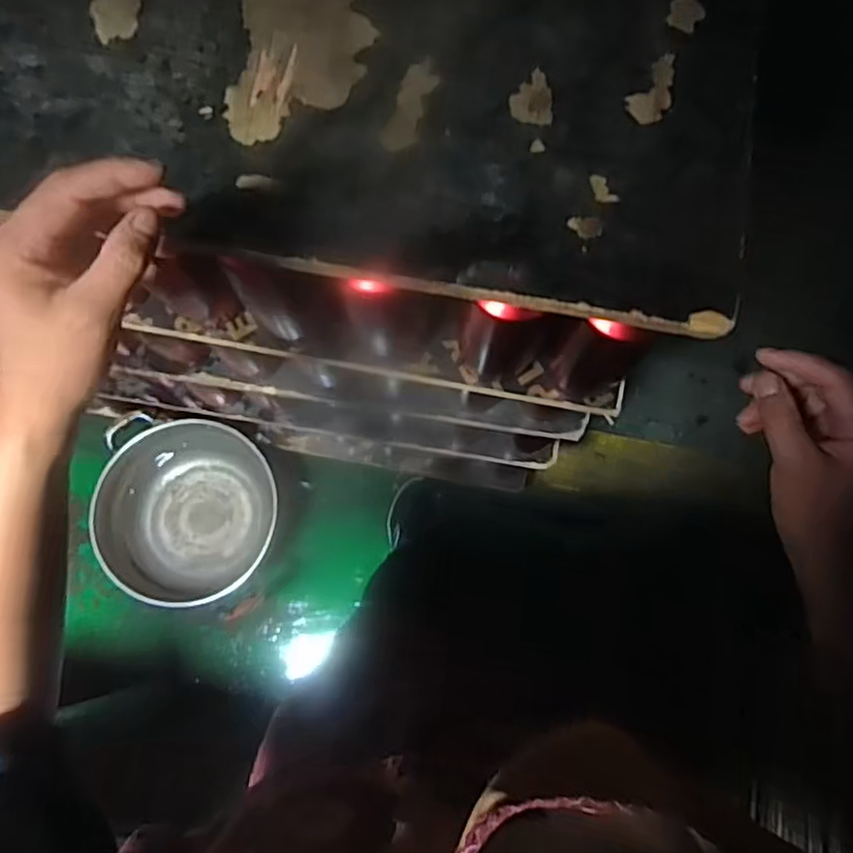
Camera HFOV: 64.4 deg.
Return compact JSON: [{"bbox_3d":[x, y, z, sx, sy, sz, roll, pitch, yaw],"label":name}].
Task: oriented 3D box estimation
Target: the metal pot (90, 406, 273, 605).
[{"bbox_3d":[-0.451,0.164,1.304,0.326,0.145,0.336,0,81,0],"label":"metal pot"}]

